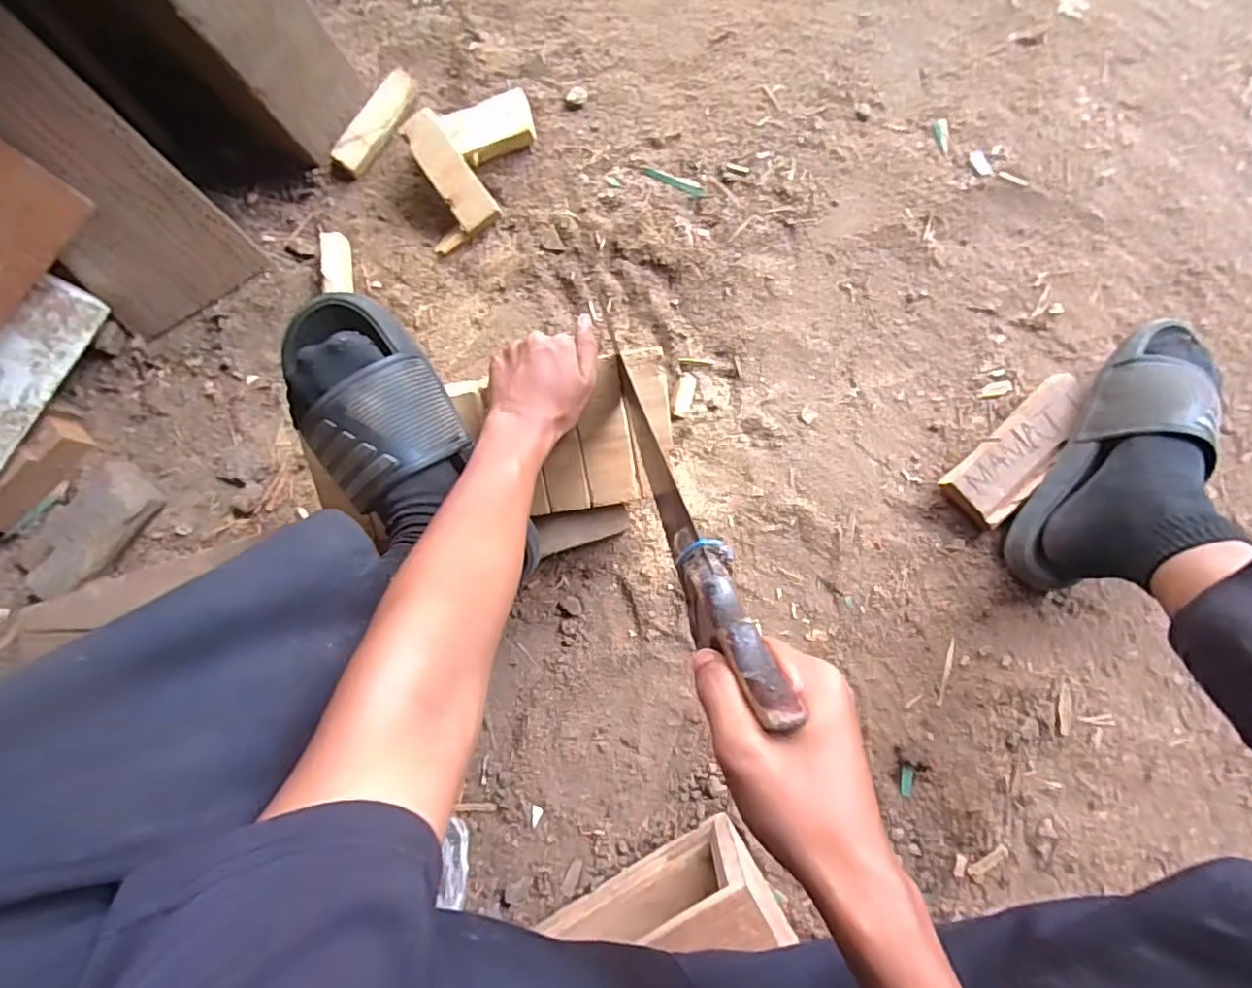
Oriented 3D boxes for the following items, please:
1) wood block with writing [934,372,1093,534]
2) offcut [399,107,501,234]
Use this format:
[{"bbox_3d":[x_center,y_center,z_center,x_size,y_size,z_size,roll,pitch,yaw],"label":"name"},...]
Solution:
[{"bbox_3d":[0.383,-0.040,0.575,0.163,0.034,0.063,-43,82,-1],"label":"wood block with writing"},{"bbox_3d":[-0.192,-0.352,0.651,0.046,0.024,0.127,-34,101,1],"label":"offcut"}]

